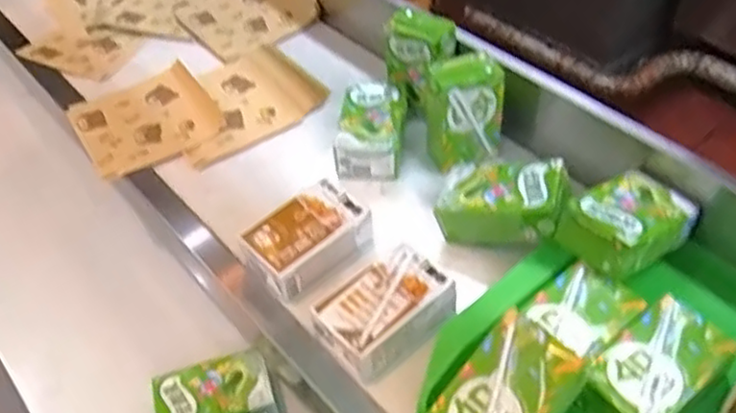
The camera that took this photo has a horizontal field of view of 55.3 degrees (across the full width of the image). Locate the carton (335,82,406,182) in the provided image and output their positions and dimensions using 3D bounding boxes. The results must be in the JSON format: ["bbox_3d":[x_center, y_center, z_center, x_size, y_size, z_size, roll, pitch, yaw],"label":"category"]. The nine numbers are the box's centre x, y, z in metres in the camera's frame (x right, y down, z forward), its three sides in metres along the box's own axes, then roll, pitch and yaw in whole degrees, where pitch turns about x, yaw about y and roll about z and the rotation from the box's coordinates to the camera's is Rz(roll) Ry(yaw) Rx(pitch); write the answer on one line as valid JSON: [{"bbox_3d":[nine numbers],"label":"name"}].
[{"bbox_3d":[0.006,-0.083,0.745,0.064,0.045,0.120,2,47,8],"label":"carton"}]

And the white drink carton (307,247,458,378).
[{"bbox_3d":[0.017,0.088,0.583,0.104,0.042,0.069,-33,52,-24],"label":"white drink carton"}]

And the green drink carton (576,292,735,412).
[{"bbox_3d":[0.214,0.124,0.521,0.106,0.039,0.065,-33,52,-24],"label":"green drink carton"}]

